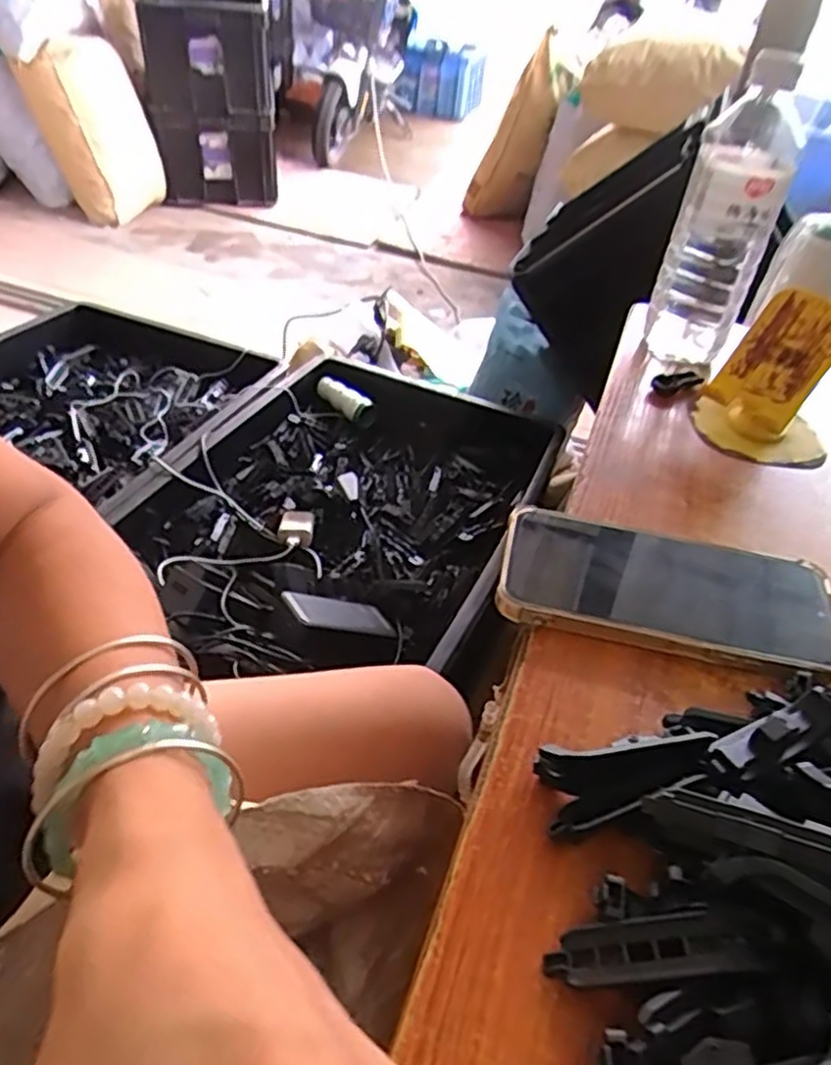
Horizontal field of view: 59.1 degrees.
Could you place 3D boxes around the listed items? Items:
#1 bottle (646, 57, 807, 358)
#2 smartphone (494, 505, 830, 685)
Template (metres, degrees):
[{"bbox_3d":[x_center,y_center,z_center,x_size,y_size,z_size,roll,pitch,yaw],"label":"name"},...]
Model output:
[{"bbox_3d":[0.234,-0.230,0.561,0.067,0.218,0.069,22,41,17],"label":"bottle"},{"bbox_3d":[0.129,0.030,0.377,0.168,0.019,0.080,12,40,6],"label":"smartphone"}]

